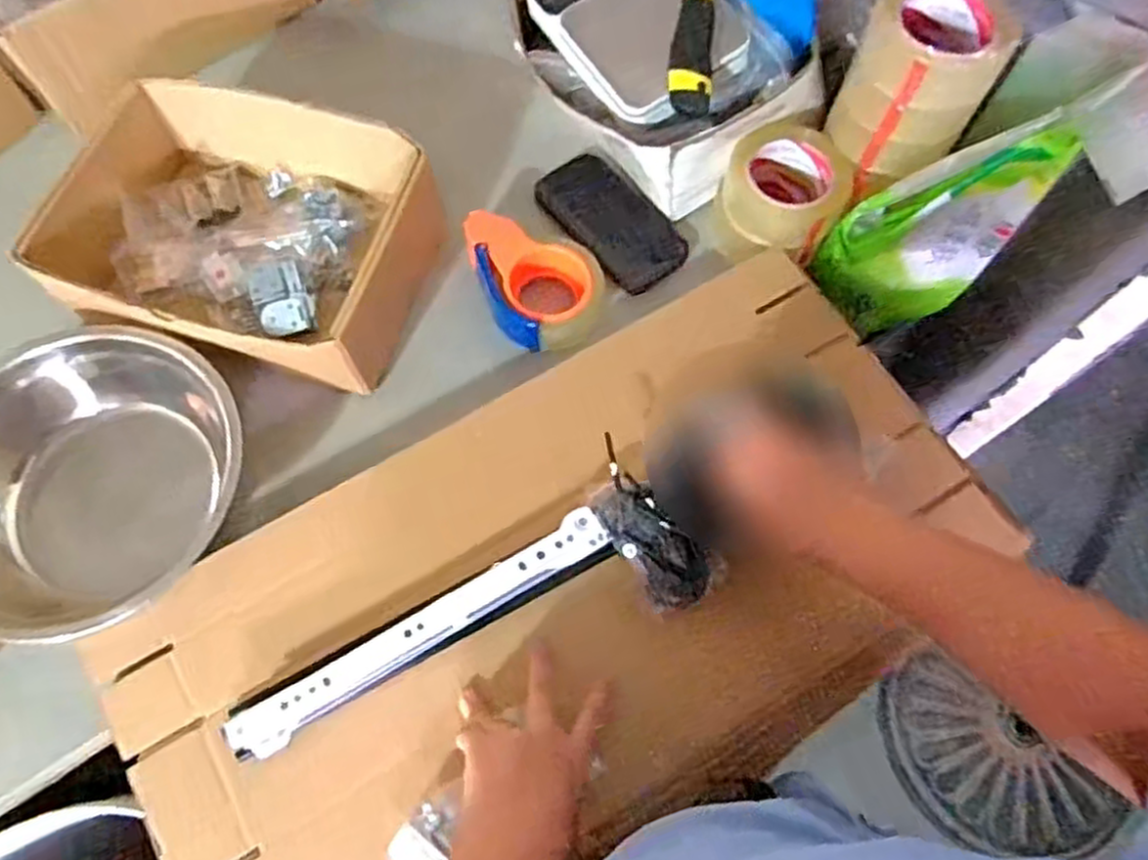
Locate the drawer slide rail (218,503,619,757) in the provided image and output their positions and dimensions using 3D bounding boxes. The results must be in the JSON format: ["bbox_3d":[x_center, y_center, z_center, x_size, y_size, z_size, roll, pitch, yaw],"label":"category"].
[{"bbox_3d":[-0.107,0.149,0.554,0.297,0.015,0.040,-30,82,-11],"label":"drawer slide rail"}]

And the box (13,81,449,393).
[{"bbox_3d":[-0.294,-0.182,0.698,0.294,0.100,0.241,16,68,5],"label":"box"}]

